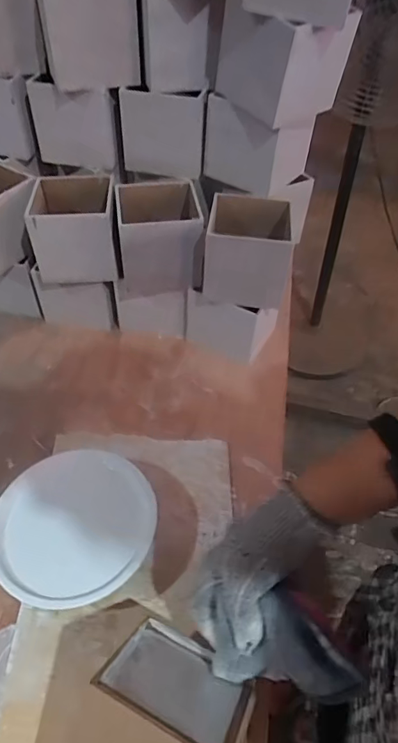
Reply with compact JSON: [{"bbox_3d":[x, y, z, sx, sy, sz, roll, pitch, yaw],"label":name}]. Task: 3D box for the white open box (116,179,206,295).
[{"bbox_3d":[-0.059,-0.195,0.704,0.106,0.119,0.122,-4,48,-4],"label":"white open box"}]

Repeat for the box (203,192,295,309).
[{"bbox_3d":[0.068,-0.169,0.677,0.109,0.106,0.116,5,48,3],"label":"box"}]

